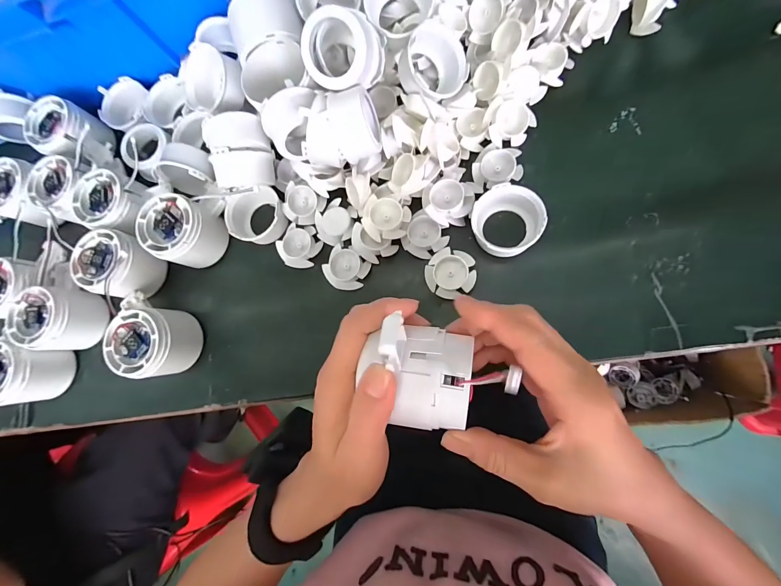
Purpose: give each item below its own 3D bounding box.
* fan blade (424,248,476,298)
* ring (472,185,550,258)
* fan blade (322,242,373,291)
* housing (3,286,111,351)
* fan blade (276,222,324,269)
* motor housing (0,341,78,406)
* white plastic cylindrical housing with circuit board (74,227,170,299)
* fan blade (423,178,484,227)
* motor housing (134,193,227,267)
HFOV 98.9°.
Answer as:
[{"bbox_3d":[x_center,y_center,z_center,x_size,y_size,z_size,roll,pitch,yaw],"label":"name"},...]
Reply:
[{"bbox_3d":[0.050,-0.017,0.279,0.040,0.014,0.038,-1,83,10],"label":"fan blade"},{"bbox_3d":[0.094,-0.059,0.269,0.049,0.025,0.055,-34,79,5],"label":"ring"},{"bbox_3d":[-0.039,-0.020,0.296,0.037,0.015,0.034,30,89,12],"label":"fan blade"},{"bbox_3d":[-0.323,0.025,0.328,0.055,0.052,0.058,-1,83,10],"label":"housing"},{"bbox_3d":[-0.085,-0.044,0.306,0.038,0.008,0.039,-1,83,10],"label":"fan blade"},{"bbox_3d":[-0.357,0.076,0.326,0.058,0.053,0.057,14,85,9],"label":"motor housing"},{"bbox_3d":[-0.257,-0.029,0.314,0.055,0.051,0.055,15,87,12],"label":"white plastic cylindrical housing with circuit board"},{"bbox_3d":[0.049,-0.075,0.280,0.044,0.022,0.036,16,93,8],"label":"fan blade"},{"bbox_3d":[-0.188,-0.057,0.306,0.058,0.045,0.055,-1,83,10],"label":"motor housing"}]

